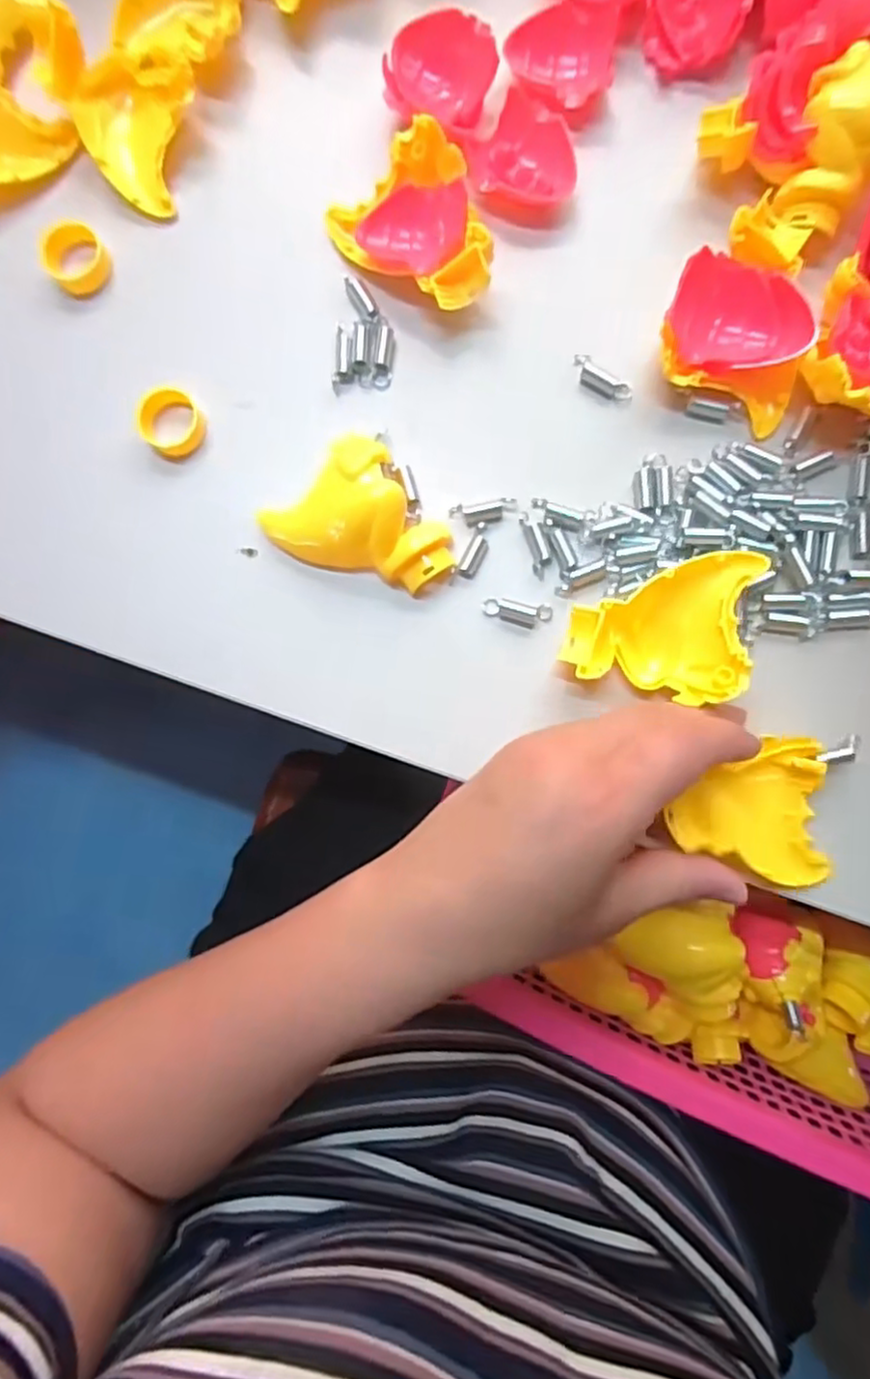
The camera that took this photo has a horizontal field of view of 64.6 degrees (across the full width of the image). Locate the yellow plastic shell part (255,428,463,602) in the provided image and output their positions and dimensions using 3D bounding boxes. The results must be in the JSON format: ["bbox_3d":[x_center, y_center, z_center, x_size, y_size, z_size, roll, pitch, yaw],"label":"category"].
[{"bbox_3d":[-0.030,-0.063,0.280,0.056,0.025,0.065,-40,86,1],"label":"yellow plastic shell part"}]

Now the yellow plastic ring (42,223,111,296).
[{"bbox_3d":[-0.153,-0.185,0.295,0.025,0.011,0.025,0,87,3],"label":"yellow plastic ring"}]

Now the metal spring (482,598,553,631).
[{"bbox_3d":[0.034,-0.032,0.283,0.028,0.007,0.010,6,88,4],"label":"metal spring"}]

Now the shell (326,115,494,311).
[{"bbox_3d":[-0.006,-0.183,0.278,0.054,0.029,0.066,-30,86,1],"label":"shell"}]

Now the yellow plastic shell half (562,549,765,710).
[{"bbox_3d":[0.087,-0.028,0.265,0.062,0.031,0.057,14,88,4],"label":"yellow plastic shell half"}]

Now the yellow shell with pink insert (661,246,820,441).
[{"bbox_3d":[0.118,-0.137,0.268,0.058,0.025,0.047,24,89,4],"label":"yellow shell with pink insert"}]

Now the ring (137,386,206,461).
[{"bbox_3d":[-0.111,-0.112,0.291,0.025,0.014,0.025,0,87,3],"label":"ring"}]

